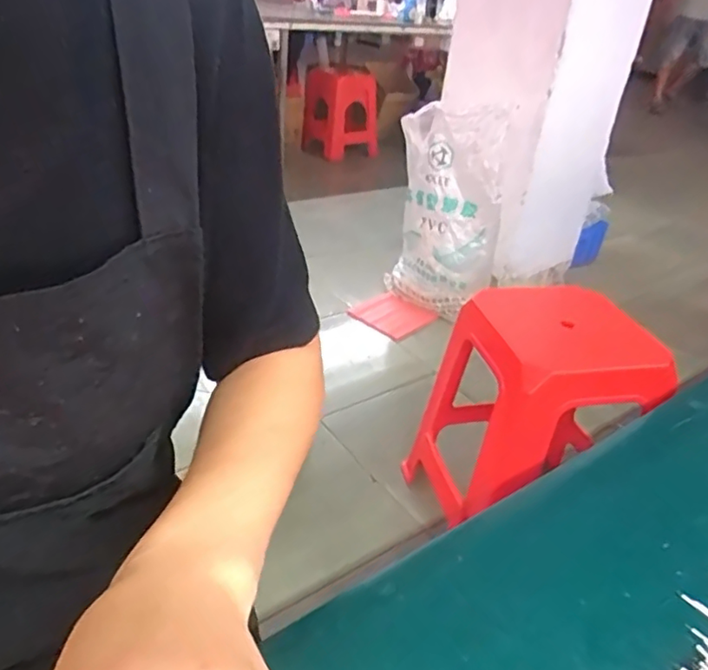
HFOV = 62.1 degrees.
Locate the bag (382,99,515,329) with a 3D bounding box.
[{"bbox_3d":[0.290,-0.387,1.838,0.349,0.585,0.274,10,32,6],"label":"bag"}]

